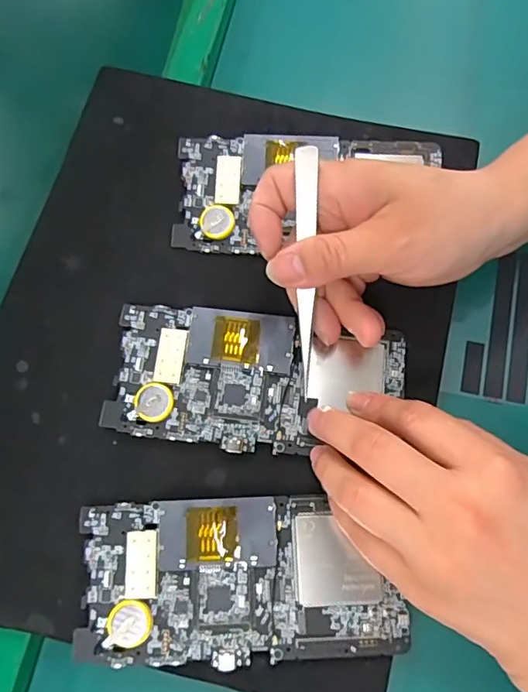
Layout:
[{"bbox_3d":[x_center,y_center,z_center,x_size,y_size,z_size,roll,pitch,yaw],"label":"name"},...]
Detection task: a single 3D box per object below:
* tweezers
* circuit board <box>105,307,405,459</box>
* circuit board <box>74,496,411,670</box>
[{"bbox_3d":[0.021,-0.034,0.257,0.009,0.010,0.122,-1,106,2],"label":"tweezers"},{"bbox_3d":[-0.004,0.018,0.276,0.152,0.009,0.072,6,74,4],"label":"circuit board"},{"bbox_3d":[-0.011,0.111,0.248,0.149,0.008,0.071,-2,74,1],"label":"circuit board"}]

